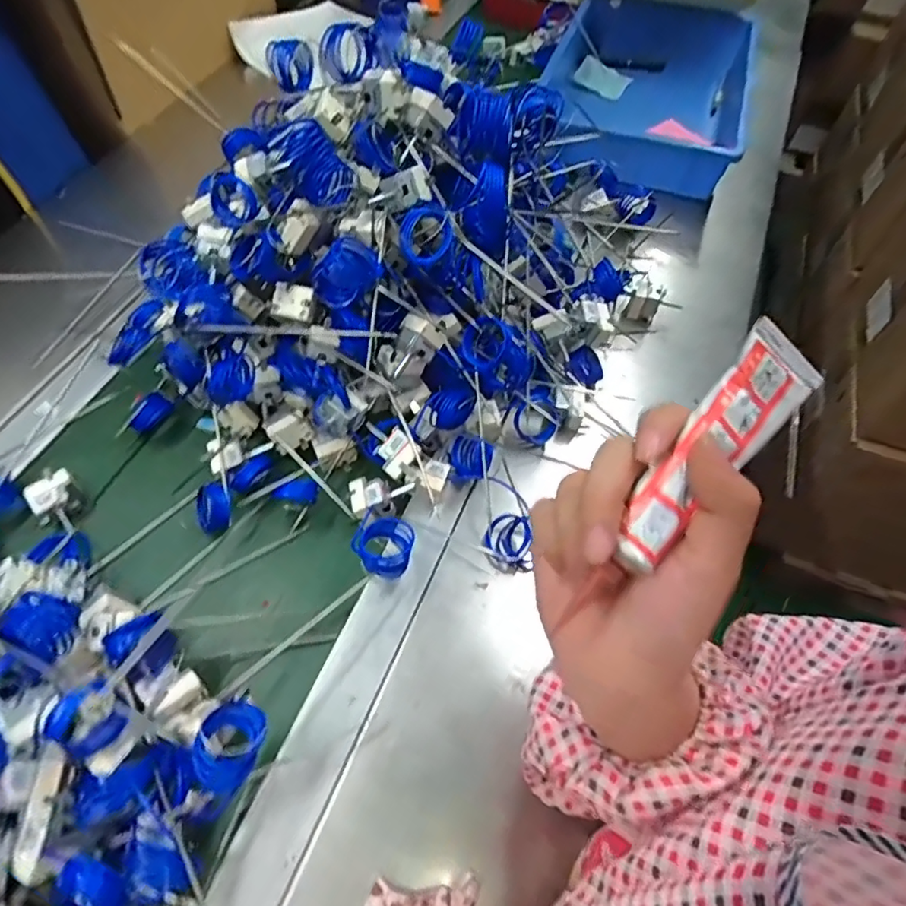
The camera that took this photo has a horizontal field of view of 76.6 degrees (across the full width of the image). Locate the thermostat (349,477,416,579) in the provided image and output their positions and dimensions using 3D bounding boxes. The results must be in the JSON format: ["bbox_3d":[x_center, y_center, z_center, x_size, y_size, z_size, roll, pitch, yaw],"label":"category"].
[{"bbox_3d":[-0.060,0.066,0.494,0.053,0.043,0.094,-4,58,-7],"label":"thermostat"}]

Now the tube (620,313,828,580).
[{"bbox_3d":[0.102,-0.003,0.222,0.029,0.017,0.110,39,78,18],"label":"tube"}]

